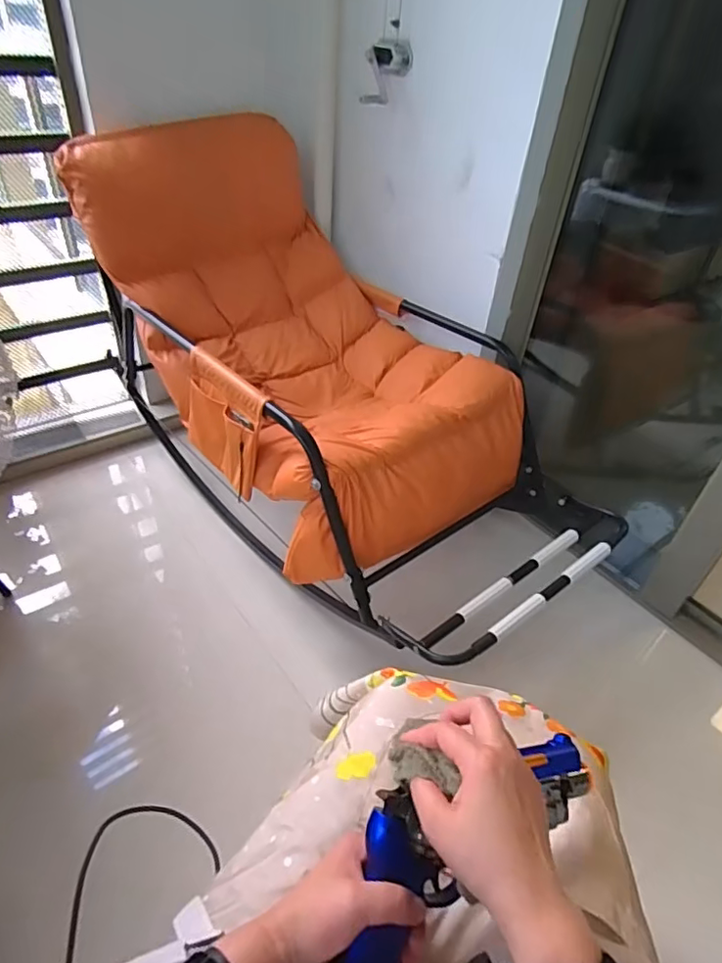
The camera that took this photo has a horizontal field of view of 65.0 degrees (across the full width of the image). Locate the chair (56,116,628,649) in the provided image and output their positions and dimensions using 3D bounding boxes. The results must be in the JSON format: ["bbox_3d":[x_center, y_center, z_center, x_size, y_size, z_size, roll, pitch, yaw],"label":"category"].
[{"bbox_3d":[-0.034,-0.269,1.227,0.621,0.632,1.187,-27,50,-32],"label":"chair"}]

